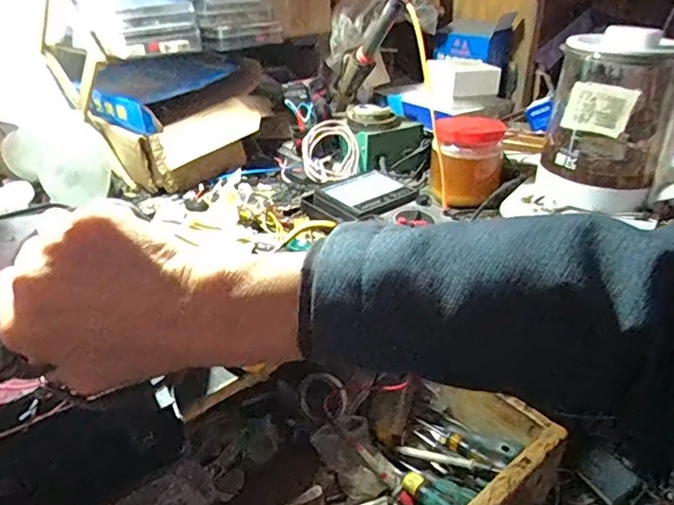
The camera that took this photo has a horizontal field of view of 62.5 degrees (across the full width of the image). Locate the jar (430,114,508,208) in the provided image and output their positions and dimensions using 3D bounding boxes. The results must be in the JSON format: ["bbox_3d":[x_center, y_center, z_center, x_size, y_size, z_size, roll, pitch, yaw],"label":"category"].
[{"bbox_3d":[0.175,-0.126,0.747,0.093,0.108,0.076,7,31,12],"label":"jar"}]

